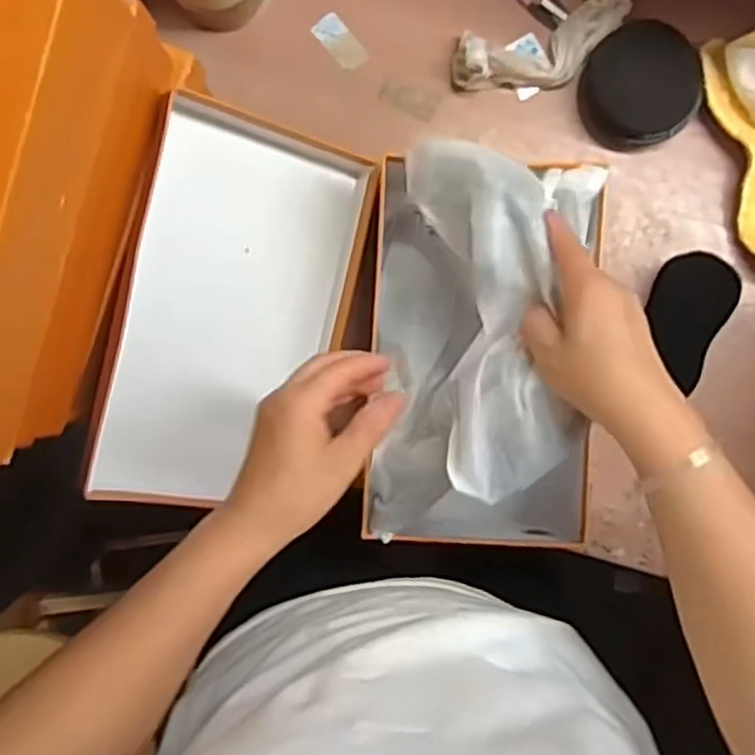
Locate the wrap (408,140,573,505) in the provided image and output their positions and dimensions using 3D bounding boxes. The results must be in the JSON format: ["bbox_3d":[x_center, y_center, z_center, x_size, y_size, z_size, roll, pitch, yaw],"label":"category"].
[{"bbox_3d":[0.076,-0.042,0.494,0.078,0.060,0.230,-6,81,1],"label":"wrap"}]

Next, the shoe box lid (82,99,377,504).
[{"bbox_3d":[-0.107,-0.047,0.580,0.178,0.033,0.292,12,93,-41],"label":"shoe box lid"}]

